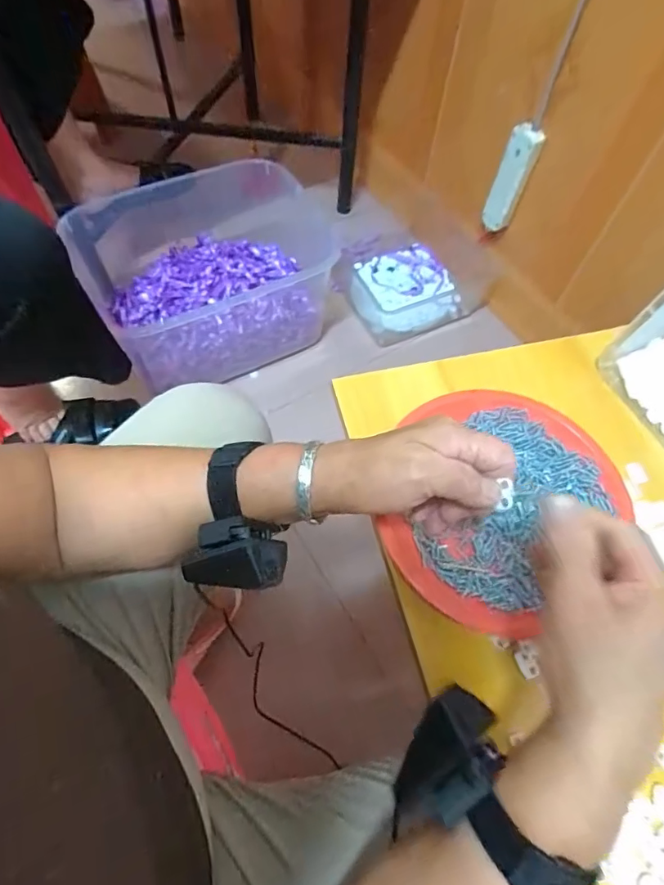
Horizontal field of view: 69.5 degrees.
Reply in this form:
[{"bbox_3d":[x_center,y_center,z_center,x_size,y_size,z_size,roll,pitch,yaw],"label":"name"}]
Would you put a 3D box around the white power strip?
[{"bbox_3d":[0.341,-0.501,0.923,0.055,0.191,0.031,13,63,4],"label":"white power strip"}]

